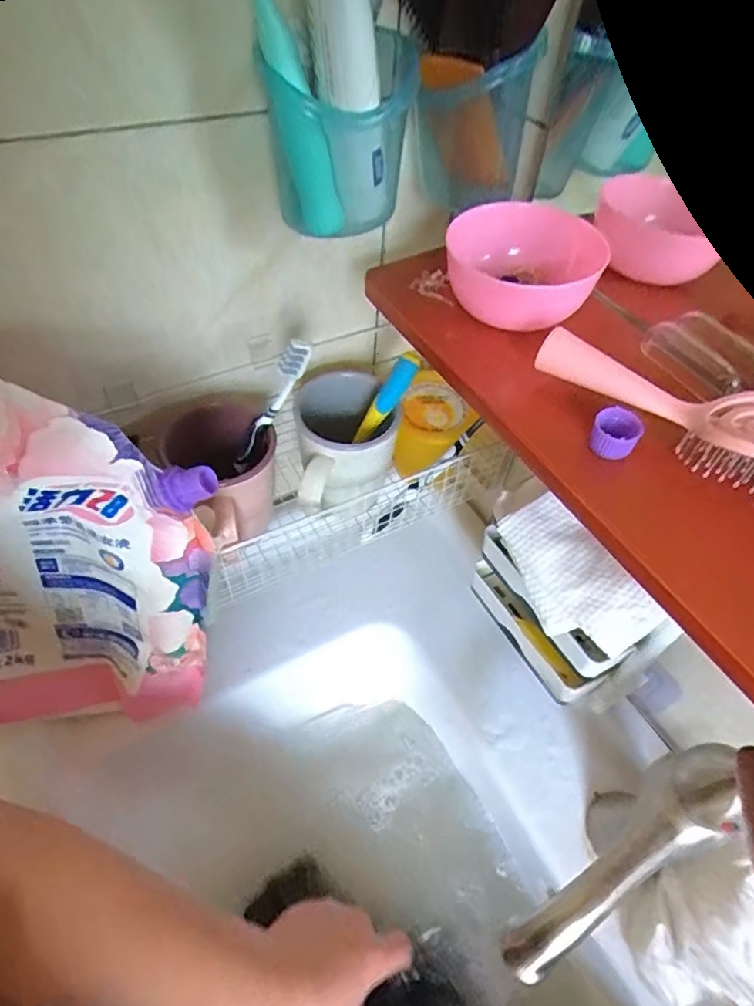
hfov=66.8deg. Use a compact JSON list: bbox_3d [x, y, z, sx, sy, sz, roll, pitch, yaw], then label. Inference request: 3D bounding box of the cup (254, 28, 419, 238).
[{"bbox_3d":[-0.019,-0.213,0.334,0.072,0.084,0.080,6,51,1],"label":"cup"}]

